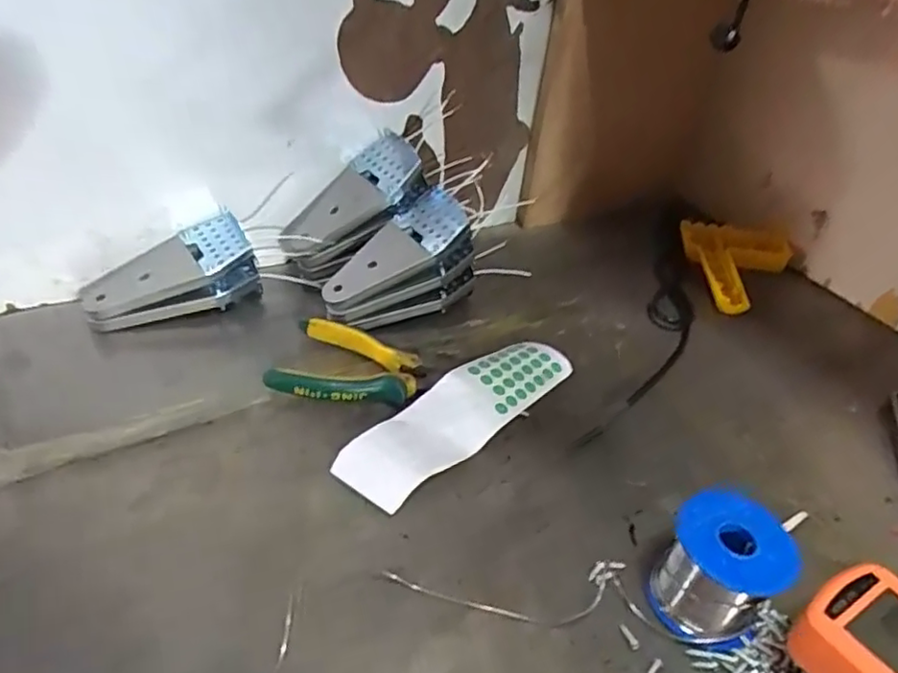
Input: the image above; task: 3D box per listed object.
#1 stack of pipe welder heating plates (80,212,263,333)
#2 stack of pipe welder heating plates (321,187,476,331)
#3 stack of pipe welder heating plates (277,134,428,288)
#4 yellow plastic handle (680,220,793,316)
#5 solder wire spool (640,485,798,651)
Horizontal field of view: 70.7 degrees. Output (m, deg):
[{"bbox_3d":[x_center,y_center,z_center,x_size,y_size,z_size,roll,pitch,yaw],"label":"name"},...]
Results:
[{"bbox_3d":[-0.234,-0.052,0.534,0.136,0.065,0.065,-11,41,-22],"label":"stack of pipe welder heating plates"},{"bbox_3d":[-0.046,-0.062,0.561,0.133,0.092,0.070,-23,46,-33],"label":"stack of pipe welder heating plates"},{"bbox_3d":[-0.090,-0.121,0.587,0.150,0.044,0.069,-44,50,1],"label":"stack of pipe welder heating plates"},{"bbox_3d":[0.319,-0.076,0.685,0.113,0.033,0.145,3,37,-5],"label":"yellow plastic handle"},{"bbox_3d":[0.152,0.130,0.356,0.062,0.059,0.060,33,44,30],"label":"solder wire spool"}]

